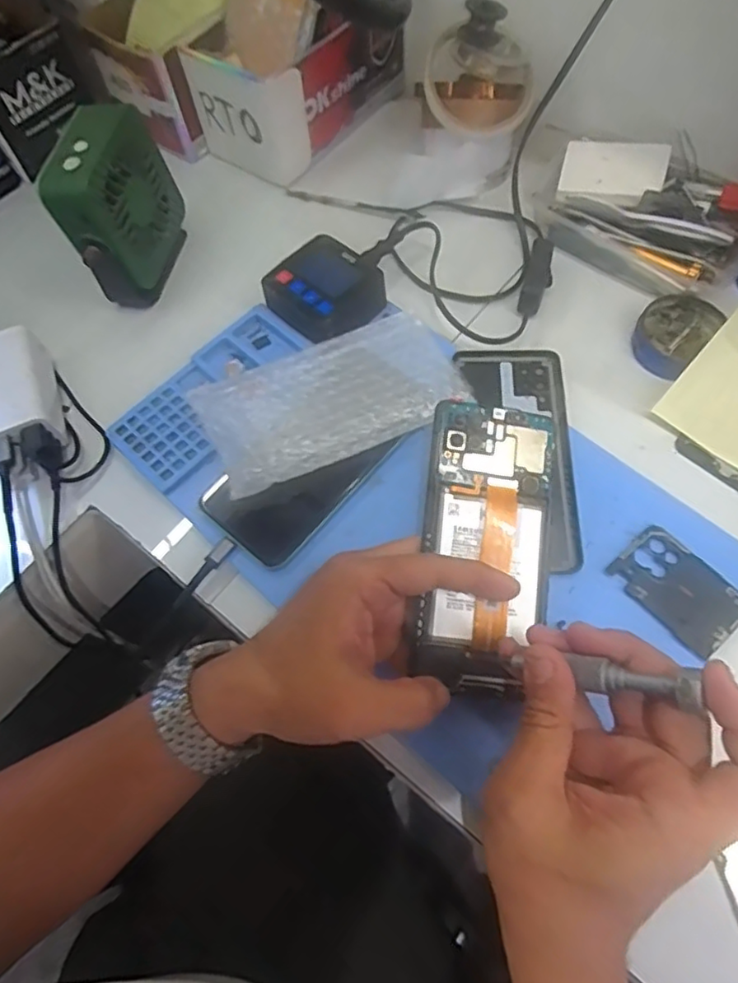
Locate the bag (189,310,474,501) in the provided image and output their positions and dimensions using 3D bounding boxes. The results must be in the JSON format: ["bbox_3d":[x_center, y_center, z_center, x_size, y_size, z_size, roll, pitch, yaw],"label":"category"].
[{"bbox_3d":[-0.024,-0.061,0.412,0.166,0.025,0.089,-27,65,-9],"label":"bag"}]

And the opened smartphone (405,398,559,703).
[{"bbox_3d":[0.065,0.028,0.337,0.071,0.008,0.153,9,78,-7],"label":"opened smartphone"}]

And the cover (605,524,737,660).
[{"bbox_3d":[0.181,0.057,0.357,0.046,0.004,0.071,-40,68,-14],"label":"cover"}]

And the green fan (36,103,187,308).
[{"bbox_3d":[-0.183,-0.209,0.450,0.046,0.103,0.100,8,65,8],"label":"green fan"}]

